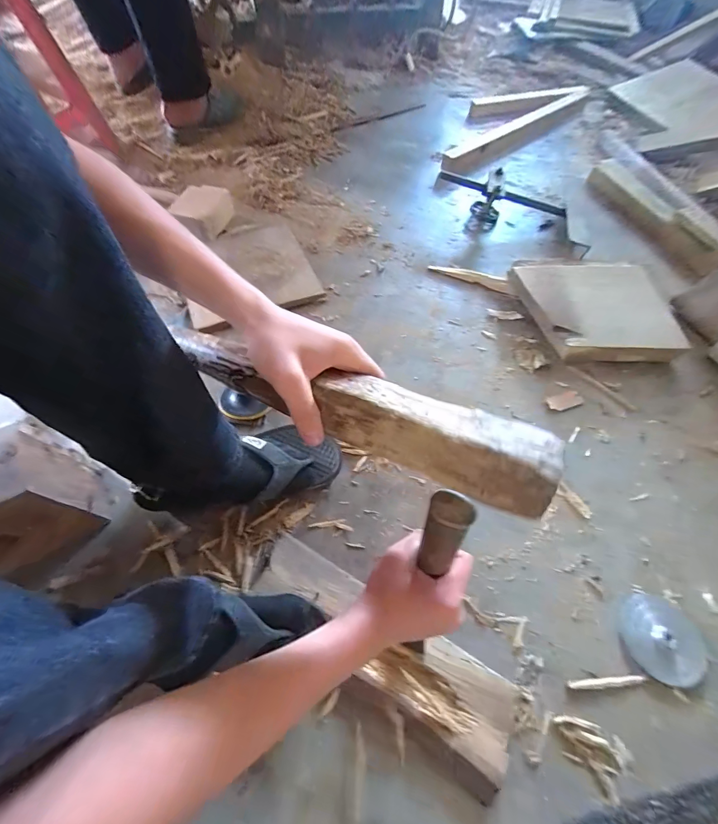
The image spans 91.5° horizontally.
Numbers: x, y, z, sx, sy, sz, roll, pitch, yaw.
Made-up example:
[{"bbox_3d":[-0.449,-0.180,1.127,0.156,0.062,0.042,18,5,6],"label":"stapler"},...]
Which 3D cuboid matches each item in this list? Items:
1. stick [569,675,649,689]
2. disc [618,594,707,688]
[{"bbox_3d":[0.292,0.317,0.409,0.092,0.004,0.010,-2,60,-2],"label":"stick"},{"bbox_3d":[0.375,0.280,0.431,0.095,0.009,0.090,0,60,-1],"label":"disc"}]

